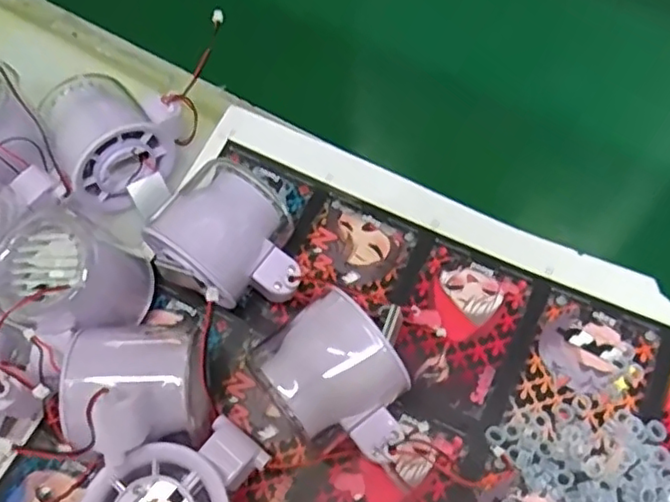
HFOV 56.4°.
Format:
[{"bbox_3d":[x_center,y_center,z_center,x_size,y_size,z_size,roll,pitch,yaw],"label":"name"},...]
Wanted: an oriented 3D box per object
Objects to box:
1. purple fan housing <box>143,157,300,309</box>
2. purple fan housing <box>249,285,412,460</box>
[{"bbox_3d":[-0.050,0.000,0.324,0.073,0.052,0.063,32,69,19],"label":"purple fan housing"},{"bbox_3d":[0.003,0.063,0.289,0.051,0.055,0.070,-35,65,-14],"label":"purple fan housing"}]

